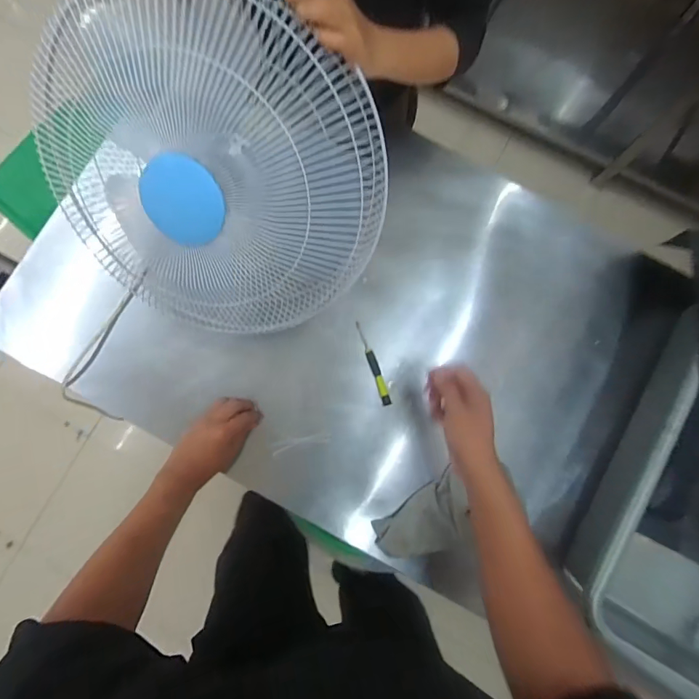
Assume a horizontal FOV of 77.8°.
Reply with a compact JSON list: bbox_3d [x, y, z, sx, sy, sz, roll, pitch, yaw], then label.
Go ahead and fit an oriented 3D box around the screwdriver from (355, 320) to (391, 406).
[{"bbox_3d":[0.038,0.023,0.702,0.015,0.013,0.139,-19,82,-5],"label":"screwdriver"}]

